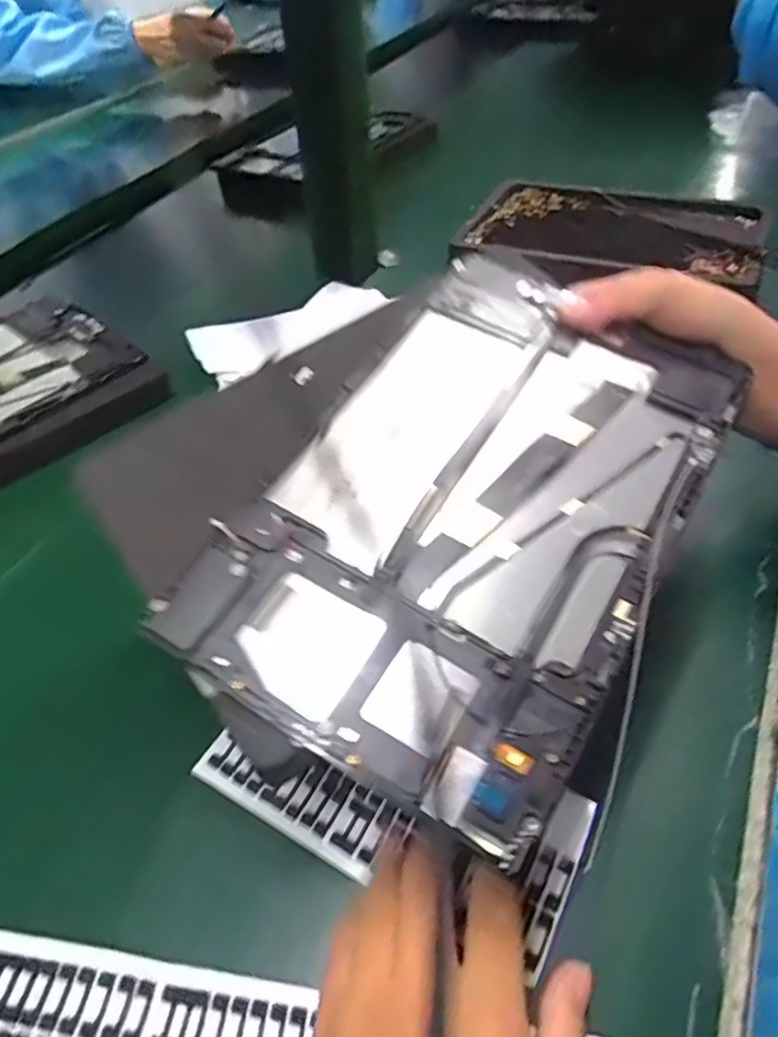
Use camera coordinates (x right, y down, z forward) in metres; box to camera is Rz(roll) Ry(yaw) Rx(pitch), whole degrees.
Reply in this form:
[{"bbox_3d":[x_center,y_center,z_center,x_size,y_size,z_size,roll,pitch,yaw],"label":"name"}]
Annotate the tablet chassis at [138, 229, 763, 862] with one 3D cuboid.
[{"bbox_3d":[0.037,-0.011,0.269,0.146,0.017,0.234,28,62,16],"label":"tablet chassis"}]

